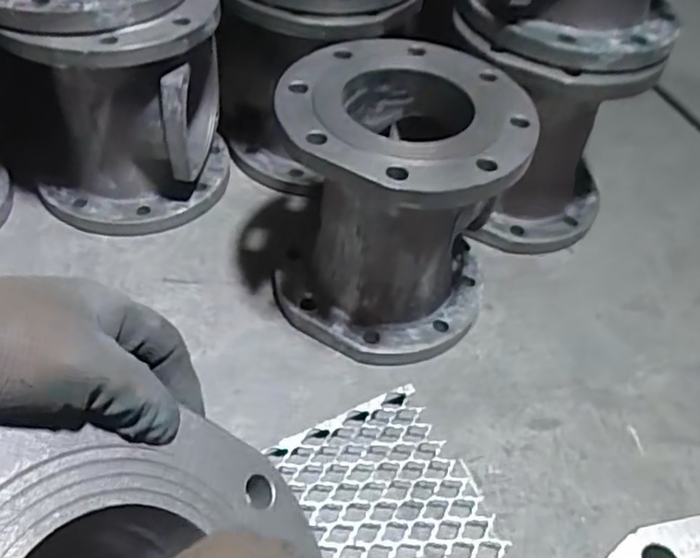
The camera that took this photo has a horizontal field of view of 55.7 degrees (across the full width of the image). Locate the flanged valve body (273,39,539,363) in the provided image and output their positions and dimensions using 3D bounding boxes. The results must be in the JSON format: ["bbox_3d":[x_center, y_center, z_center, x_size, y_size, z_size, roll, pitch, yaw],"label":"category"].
[{"bbox_3d":[0.045,-0.077,0.705,0.228,0.261,0.218,3,47,-3],"label":"flanged valve body"}]

